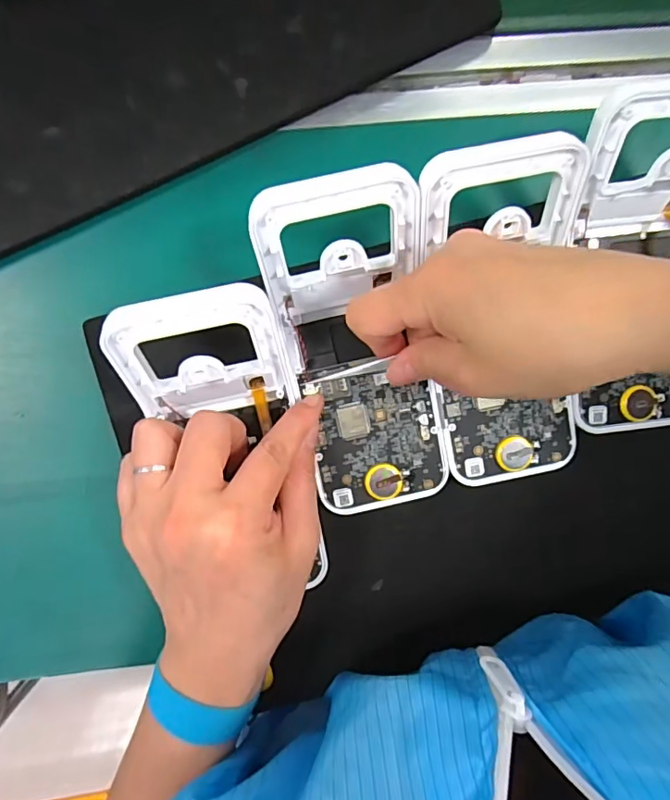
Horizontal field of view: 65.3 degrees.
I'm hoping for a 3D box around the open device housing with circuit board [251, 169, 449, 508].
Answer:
[{"bbox_3d":[0.013,-0.026,0.272,0.073,0.038,0.169,-13,114,-2],"label":"open device housing with circuit board"}]

